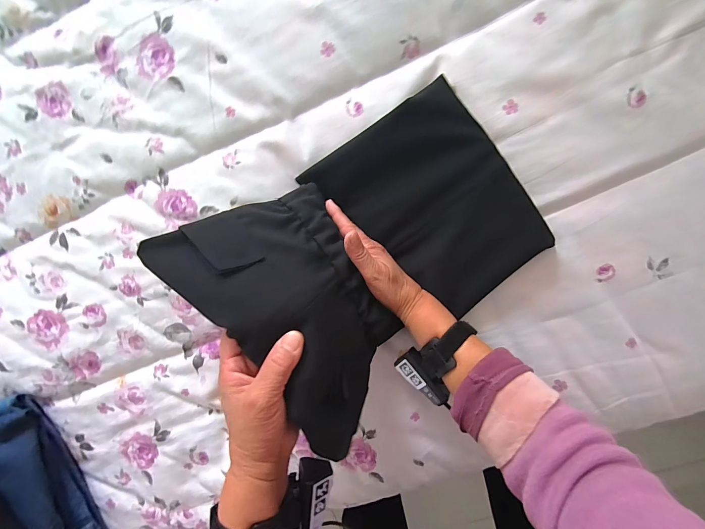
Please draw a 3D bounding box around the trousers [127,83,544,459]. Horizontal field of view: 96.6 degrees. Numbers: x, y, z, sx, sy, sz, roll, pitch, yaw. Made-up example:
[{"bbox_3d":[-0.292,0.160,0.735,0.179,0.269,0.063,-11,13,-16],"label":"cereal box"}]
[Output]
[{"bbox_3d":[0.035,-0.022,0.314,0.325,0.161,0.238,-36,93,8],"label":"trousers"}]

